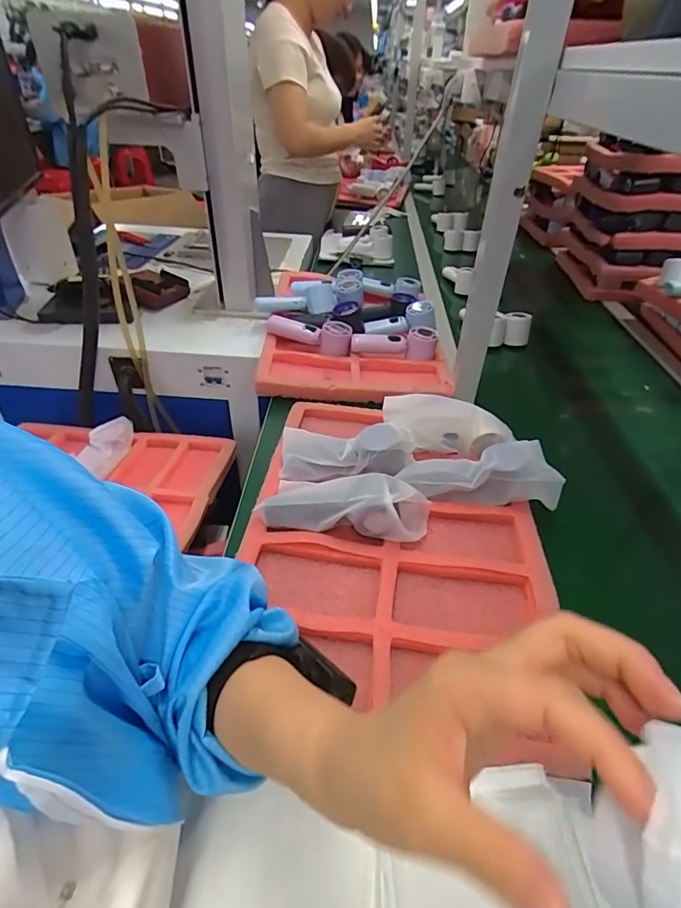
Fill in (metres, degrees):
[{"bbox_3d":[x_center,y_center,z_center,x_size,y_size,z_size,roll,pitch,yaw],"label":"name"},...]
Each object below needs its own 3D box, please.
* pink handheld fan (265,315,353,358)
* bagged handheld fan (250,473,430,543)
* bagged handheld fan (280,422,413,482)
[{"bbox_3d":[-0.058,-0.225,0.897,0.163,0.052,0.054,15,42,15],"label":"pink handheld fan"},{"bbox_3d":[0.007,0.055,0.559,0.194,0.053,0.069,7,40,6],"label":"bagged handheld fan"},{"bbox_3d":[-0.001,-0.003,0.622,0.180,0.056,0.090,11,41,10],"label":"bagged handheld fan"}]

